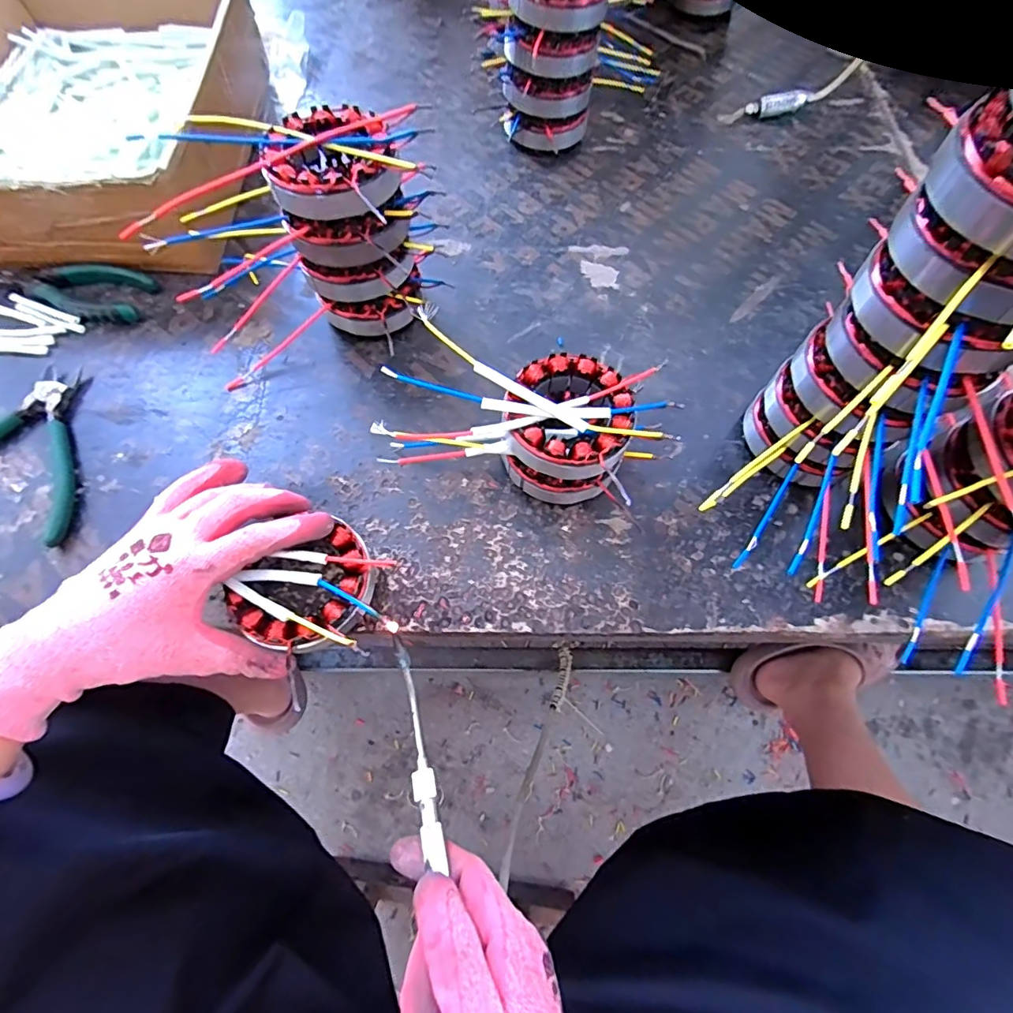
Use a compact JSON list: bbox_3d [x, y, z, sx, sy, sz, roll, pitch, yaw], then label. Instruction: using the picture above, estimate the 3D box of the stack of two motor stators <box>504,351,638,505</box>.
[{"bbox_3d":[0.042,-0.053,0.356,0.085,0.070,0.088,17,68,6],"label":"stack of two motor stators"}]

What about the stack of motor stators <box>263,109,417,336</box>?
[{"bbox_3d":[-0.115,-0.203,0.383,0.089,0.136,0.092,-18,68,-8],"label":"stack of motor stators"}]

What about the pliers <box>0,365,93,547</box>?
[{"bbox_3d":[-0.357,-0.044,0.367,0.115,0.012,0.136,6,67,1],"label":"pliers"}]

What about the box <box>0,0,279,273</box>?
[{"bbox_3d":[-0.374,-0.387,0.466,0.253,0.092,0.373,-2,67,-2],"label":"box"}]

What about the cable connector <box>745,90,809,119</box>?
[{"bbox_3d":[0.299,-0.447,0.558,0.061,0.014,0.020,-4,66,13],"label":"cable connector"}]

